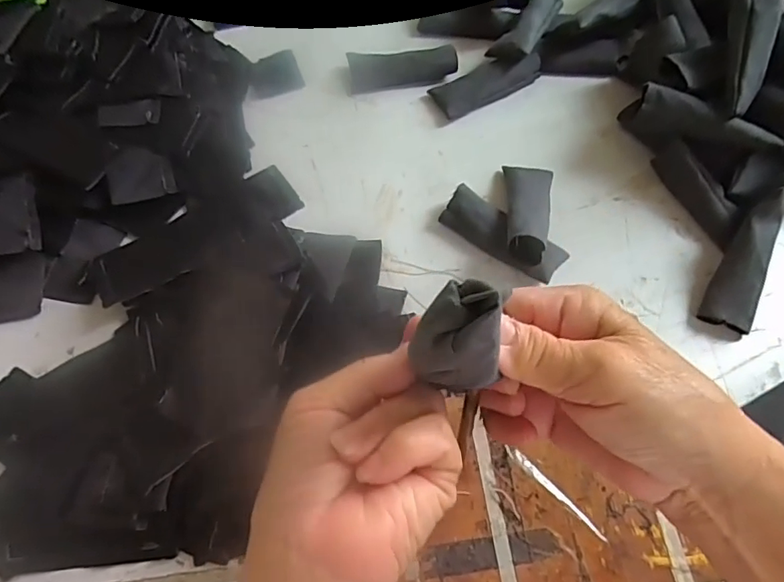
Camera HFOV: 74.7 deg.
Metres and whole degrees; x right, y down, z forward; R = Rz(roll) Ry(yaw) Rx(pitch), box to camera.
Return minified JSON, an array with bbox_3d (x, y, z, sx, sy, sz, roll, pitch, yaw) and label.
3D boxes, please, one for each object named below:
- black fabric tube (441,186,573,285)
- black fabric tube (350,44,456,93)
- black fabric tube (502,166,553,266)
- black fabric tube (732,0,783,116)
[{"bbox_3d":[0.087,-0.043,0.413,0.101,0.027,0.041,33,71,17],"label":"black fabric tube"},{"bbox_3d":[0.010,-0.223,0.511,0.105,0.021,0.035,-2,65,2],"label":"black fabric tube"},{"bbox_3d":[0.109,-0.068,0.414,0.039,0.026,0.108,10,48,7],"label":"black fabric tube"},{"bbox_3d":[0.276,-0.190,0.393,0.032,0.016,0.102,5,97,5],"label":"black fabric tube"}]

